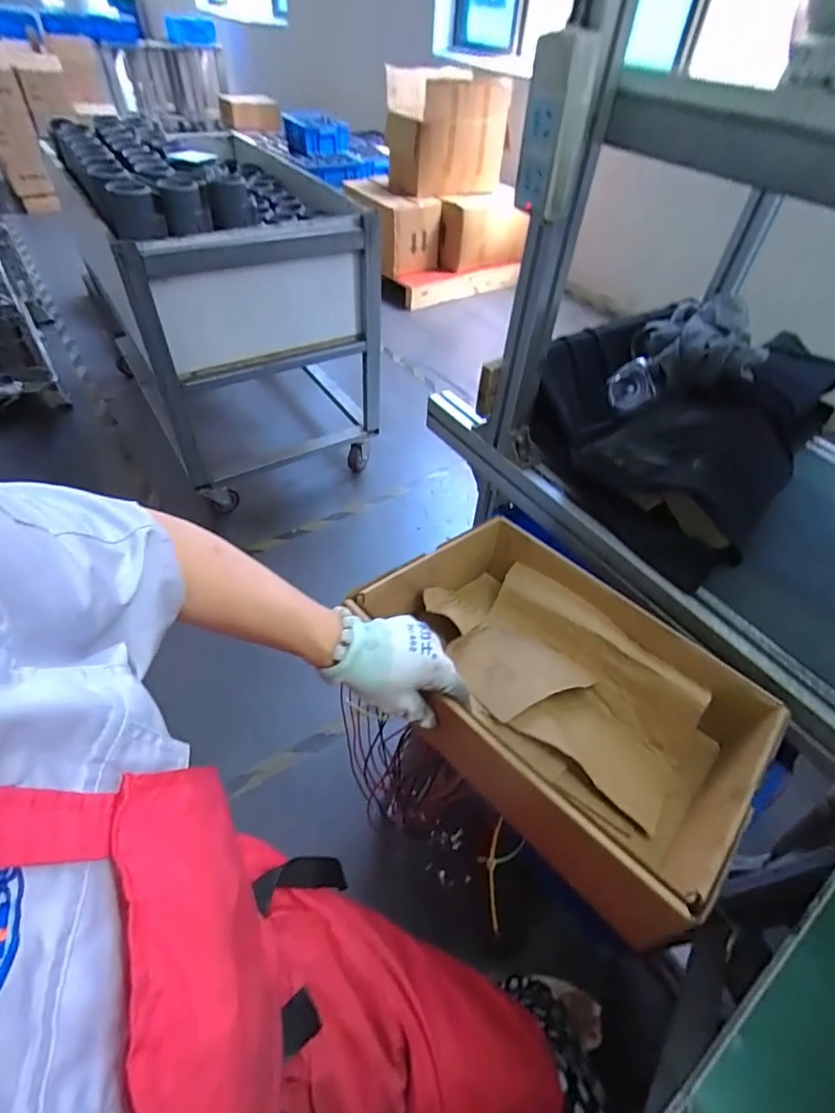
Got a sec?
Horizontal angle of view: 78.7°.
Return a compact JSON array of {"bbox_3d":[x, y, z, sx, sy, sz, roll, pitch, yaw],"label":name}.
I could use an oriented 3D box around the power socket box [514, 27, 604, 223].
[{"bbox_3d":[0.128,-0.398,0.478,0.059,0.126,0.053,13,50,5],"label":"power socket box"}]

